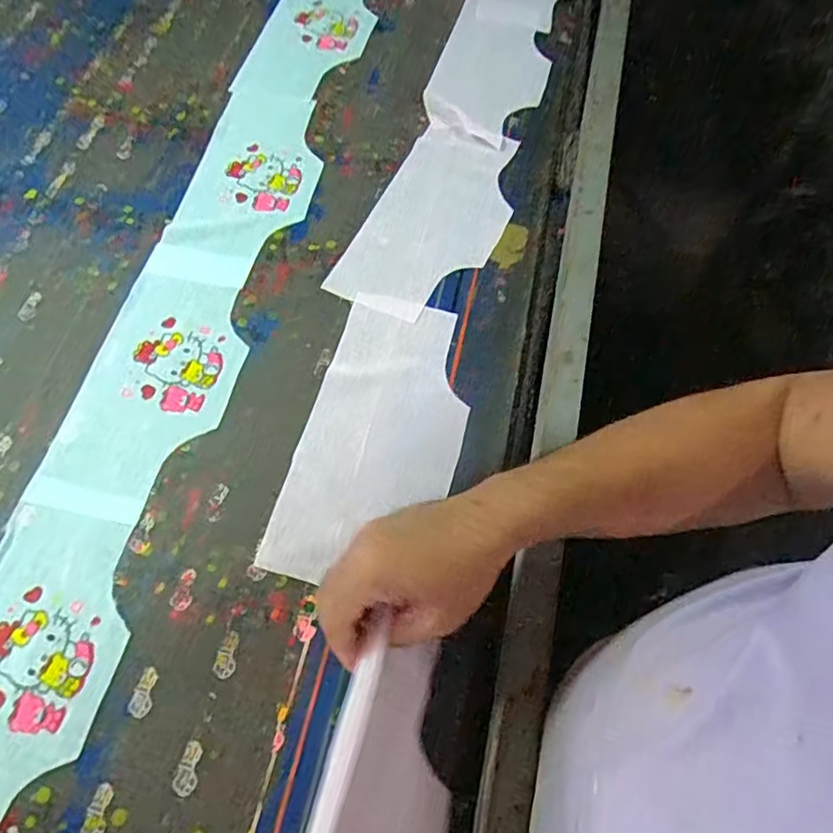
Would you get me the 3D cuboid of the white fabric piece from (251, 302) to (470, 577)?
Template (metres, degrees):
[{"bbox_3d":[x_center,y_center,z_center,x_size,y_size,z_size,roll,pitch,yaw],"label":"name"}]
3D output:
[{"bbox_3d":[-0.031,0.018,0.551,0.135,0.008,0.270,15,66,5],"label":"white fabric piece"}]

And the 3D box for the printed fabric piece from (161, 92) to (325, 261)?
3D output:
[{"bbox_3d":[-0.177,-0.274,0.684,0.133,0.006,0.233,11,64,5],"label":"printed fabric piece"}]

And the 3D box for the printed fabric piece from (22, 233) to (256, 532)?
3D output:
[{"bbox_3d":[-0.236,-0.043,0.573,0.132,0.006,0.283,12,65,6],"label":"printed fabric piece"}]

